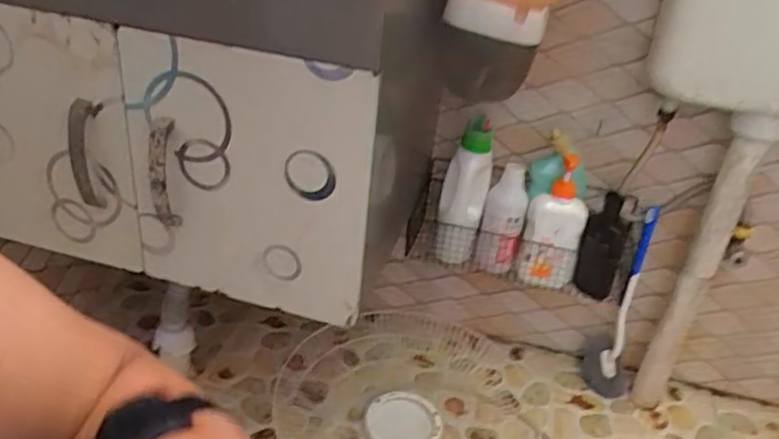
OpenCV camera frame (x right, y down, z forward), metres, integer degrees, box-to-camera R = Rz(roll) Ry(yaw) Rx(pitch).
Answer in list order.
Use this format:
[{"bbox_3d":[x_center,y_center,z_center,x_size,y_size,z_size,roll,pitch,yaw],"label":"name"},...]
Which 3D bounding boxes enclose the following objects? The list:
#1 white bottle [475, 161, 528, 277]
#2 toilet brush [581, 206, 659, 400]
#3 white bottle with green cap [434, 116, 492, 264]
[{"bbox_3d":[0.179,0.002,1.000,0.063,0.167,0.048,16,31,14],"label":"white bottle"},{"bbox_3d":[0.414,0.155,1.092,0.093,0.347,0.077,21,33,22],"label":"toilet brush"},{"bbox_3d":[0.121,-0.046,1.022,0.072,0.218,0.082,10,30,5],"label":"white bottle with green cap"}]

